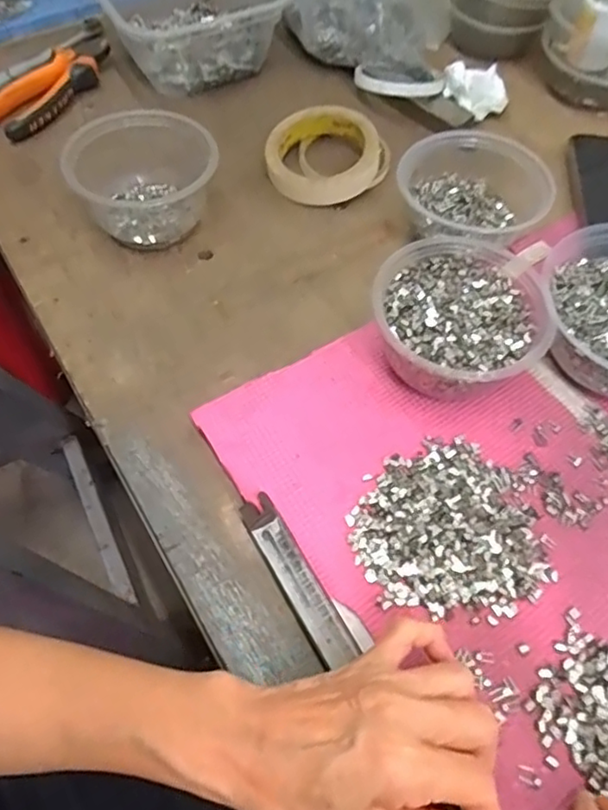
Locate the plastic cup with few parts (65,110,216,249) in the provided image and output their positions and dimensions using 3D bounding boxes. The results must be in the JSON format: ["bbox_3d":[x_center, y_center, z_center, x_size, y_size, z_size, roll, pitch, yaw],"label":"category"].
[{"bbox_3d":[-0.127,-0.179,0.511,0.115,0.064,0.100,-14,61,-8],"label":"plastic cup with few parts"}]

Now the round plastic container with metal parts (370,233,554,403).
[{"bbox_3d":[0.107,-0.057,0.436,0.110,0.058,0.115,0,60,0],"label":"round plastic container with metal parts"}]

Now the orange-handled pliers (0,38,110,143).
[{"bbox_3d":[-0.236,-0.306,0.602,0.061,0.026,0.147,37,66,19],"label":"orange-handled pliers"}]

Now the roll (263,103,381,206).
[{"bbox_3d":[0.016,-0.225,0.558,0.095,0.031,0.099,0,60,0],"label":"roll"}]

